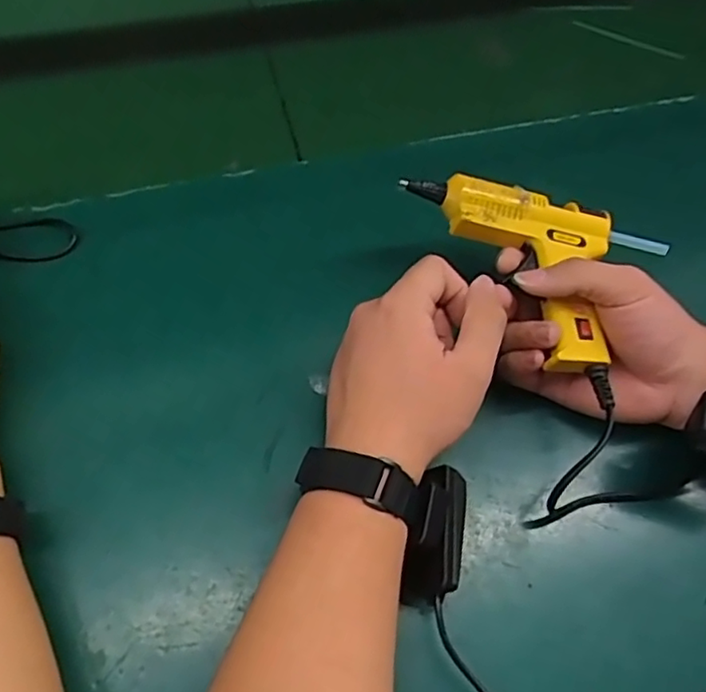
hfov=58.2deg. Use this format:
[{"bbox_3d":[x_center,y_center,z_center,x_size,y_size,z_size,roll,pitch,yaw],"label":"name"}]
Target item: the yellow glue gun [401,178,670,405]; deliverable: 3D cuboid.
[{"bbox_3d":[0.121,-0.044,0.405,0.179,0.041,0.120,6,60,1],"label":"yellow glue gun"}]

